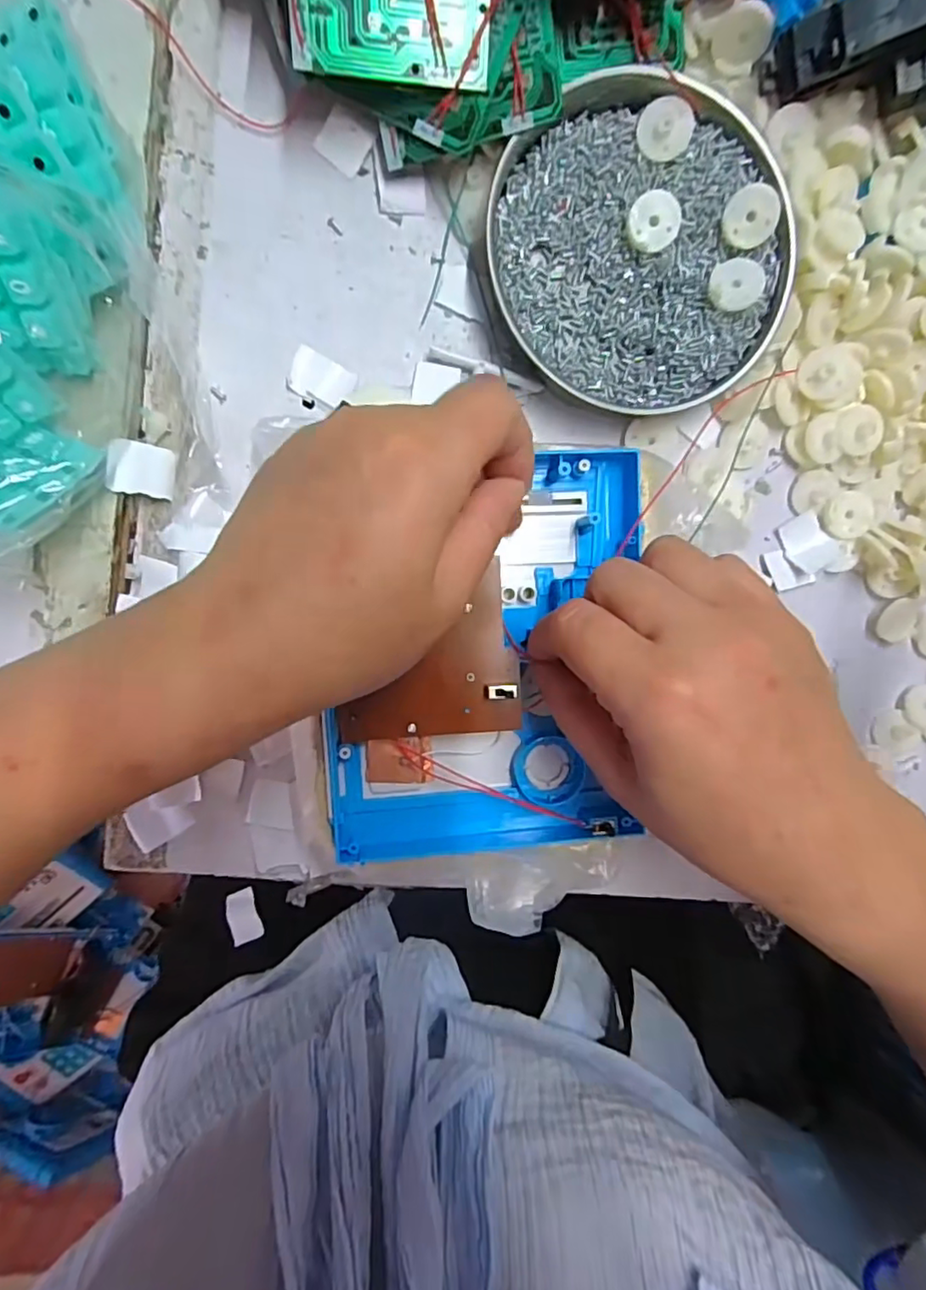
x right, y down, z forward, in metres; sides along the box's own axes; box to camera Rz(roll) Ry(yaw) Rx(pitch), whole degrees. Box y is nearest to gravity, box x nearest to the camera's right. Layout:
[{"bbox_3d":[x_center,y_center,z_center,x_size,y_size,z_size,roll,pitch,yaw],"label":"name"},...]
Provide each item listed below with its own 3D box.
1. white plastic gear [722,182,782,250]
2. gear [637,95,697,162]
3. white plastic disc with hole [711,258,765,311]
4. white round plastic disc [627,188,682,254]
[{"bbox_3d":[0.128,-0.189,0.259,0.023,0.006,0.024,-1,96,-7],"label":"white plastic gear"},{"bbox_3d":[0.088,-0.223,0.256,0.023,0.009,0.020,26,92,-9],"label":"gear"},{"bbox_3d":[0.122,-0.161,0.264,0.022,0.007,0.022,-1,96,-7],"label":"white plastic disc with hole"},{"bbox_3d":[0.085,-0.189,0.262,0.023,0.006,0.023,-1,96,-7],"label":"white round plastic disc"}]

